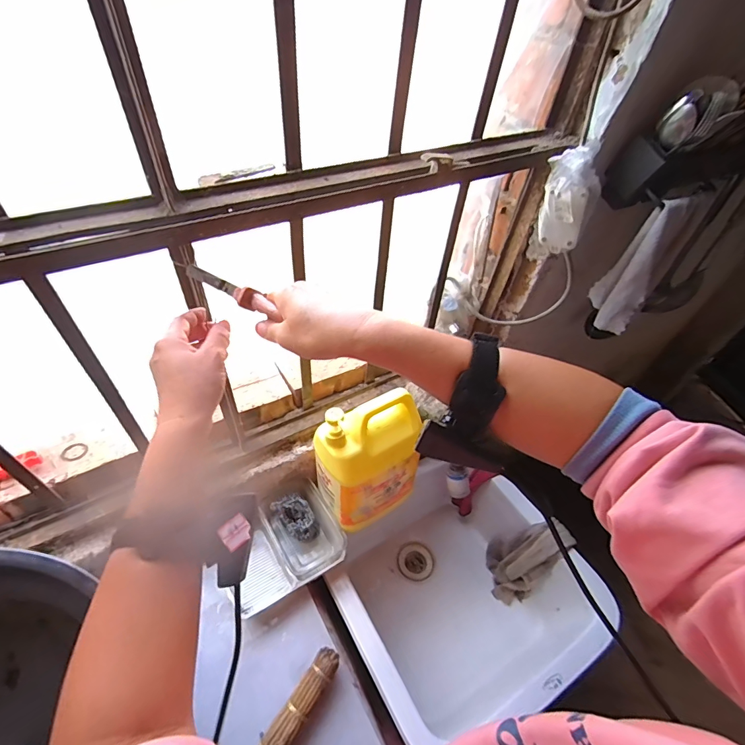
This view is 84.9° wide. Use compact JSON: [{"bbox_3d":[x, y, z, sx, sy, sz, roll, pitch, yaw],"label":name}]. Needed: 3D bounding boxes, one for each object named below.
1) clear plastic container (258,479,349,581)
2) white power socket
[{"bbox_3d":[-0.132,0.293,0.773,0.114,0.057,0.159,-24,55,-25],"label":"clear plastic container"},{"bbox_3d":[0.291,-0.263,0.620,0.072,0.138,0.086,8,48,1],"label":"white power socket"}]

